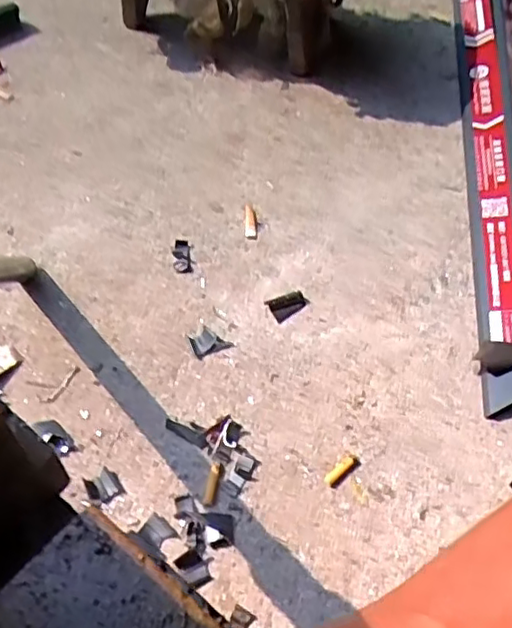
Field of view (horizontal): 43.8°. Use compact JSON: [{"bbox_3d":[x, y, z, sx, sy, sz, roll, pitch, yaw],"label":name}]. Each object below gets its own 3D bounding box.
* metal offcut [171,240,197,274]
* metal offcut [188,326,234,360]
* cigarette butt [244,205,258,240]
[{"bbox_3d":[-0.071,-0.057,0.627,0.021,0.004,0.037,-6,59,-7],"label":"metal offcut"},{"bbox_3d":[-0.042,0.024,0.581,0.034,0.005,0.026,-21,62,-15],"label":"metal offcut"},{"bbox_3d":[-0.005,-0.095,0.658,0.012,0.006,0.041,0,59,-4],"label":"cigarette butt"}]

